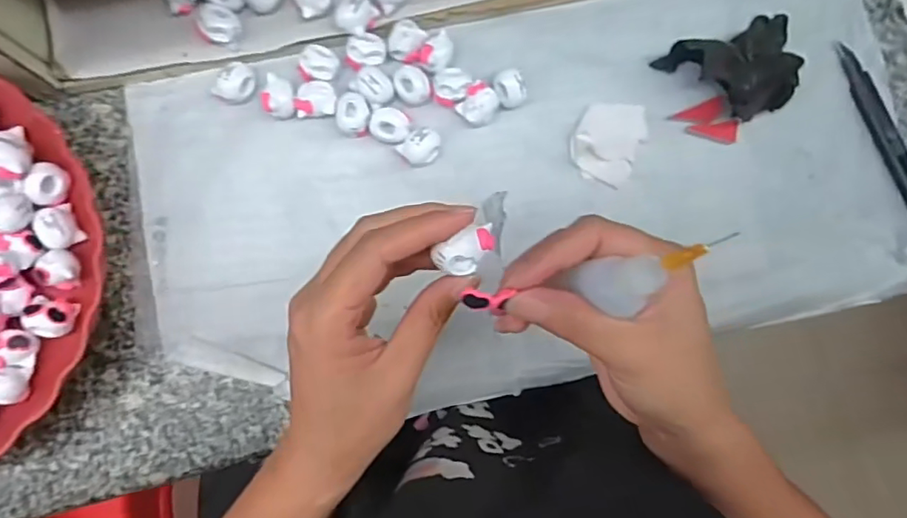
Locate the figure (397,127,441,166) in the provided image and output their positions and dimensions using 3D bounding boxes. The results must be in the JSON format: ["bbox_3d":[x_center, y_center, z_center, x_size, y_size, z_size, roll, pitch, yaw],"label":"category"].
[{"bbox_3d":[-0.021,-0.071,0.363,0.021,0.015,0.024,42,84,0],"label":"figure"}]

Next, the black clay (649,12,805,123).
[{"bbox_3d":[0.186,-0.121,0.370,0.087,0.027,0.057,-17,87,-5],"label":"black clay"}]

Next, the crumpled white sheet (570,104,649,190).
[{"bbox_3d":[0.103,-0.079,0.378,0.045,0.006,0.055,26,84,-2],"label":"crumpled white sheet"}]

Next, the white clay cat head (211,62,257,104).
[{"bbox_3d":[-0.135,-0.109,0.355,0.019,0.013,0.025,38,84,-1],"label":"white clay cat head"}]

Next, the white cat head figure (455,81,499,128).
[{"bbox_3d":[0.017,-0.099,0.369,0.023,0.016,0.025,0,86,-4],"label":"white cat head figure"}]

